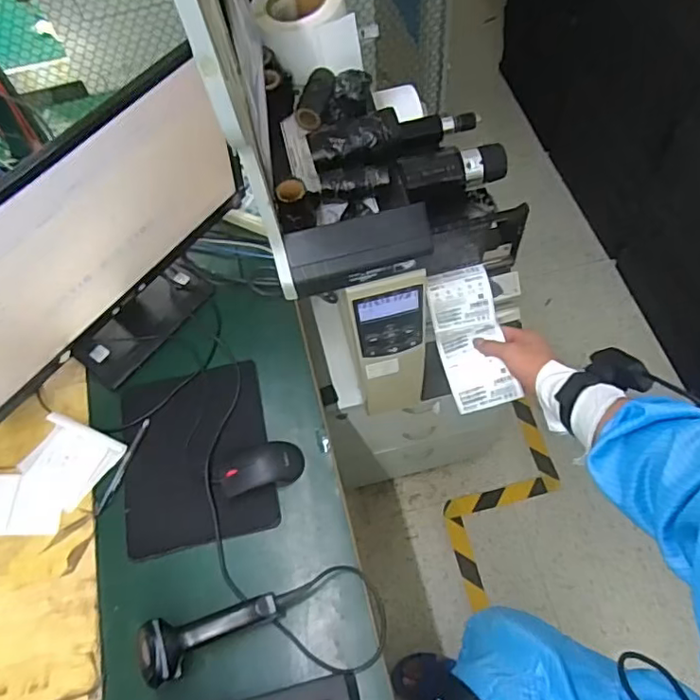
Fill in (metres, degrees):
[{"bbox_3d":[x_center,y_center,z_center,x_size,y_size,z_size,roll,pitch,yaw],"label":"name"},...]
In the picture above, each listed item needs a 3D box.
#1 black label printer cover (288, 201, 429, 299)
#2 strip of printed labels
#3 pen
[{"bbox_3d":[0.011,-0.105,0.602,0.151,0.050,0.053,-13,62,-3],"label":"black label printer cover"},{"bbox_3d":[0.157,-0.014,0.747,0.083,0.040,0.181,-10,75,-2],"label":"strip of printed labels"},{"bbox_3d":[-0.315,0.161,0.794,0.013,0.007,0.139,18,66,11],"label":"pen"}]

